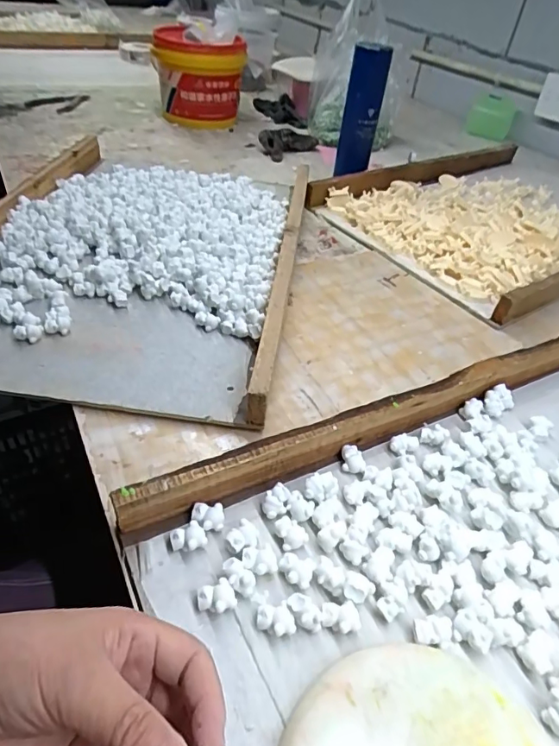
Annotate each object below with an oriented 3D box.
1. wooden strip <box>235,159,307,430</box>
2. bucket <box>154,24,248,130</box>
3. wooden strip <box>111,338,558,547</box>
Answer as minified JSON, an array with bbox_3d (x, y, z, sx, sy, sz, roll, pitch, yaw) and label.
[{"bbox_3d":[0.011,-0.164,0.643,0.024,0.052,0.587,9,42,1],"label":"wooden strip"},{"bbox_3d":[-0.176,-0.631,1.045,0.195,0.156,0.209,0,43,-8],"label":"bucket"},{"bbox_3d":[0.140,0.032,0.460,0.576,0.048,0.022,-16,48,-24],"label":"wooden strip"}]

